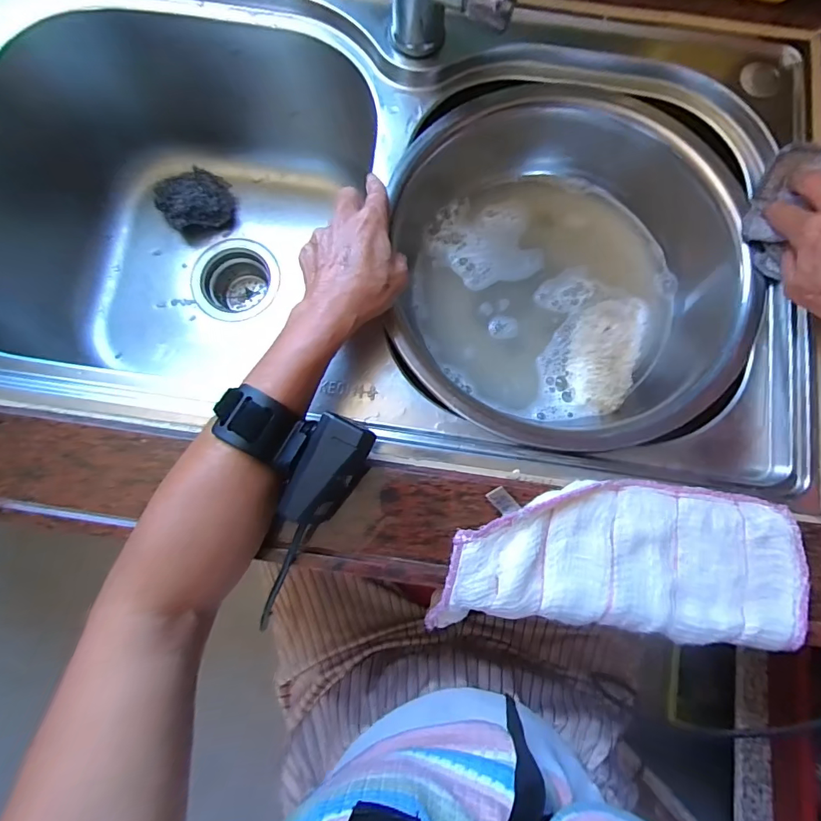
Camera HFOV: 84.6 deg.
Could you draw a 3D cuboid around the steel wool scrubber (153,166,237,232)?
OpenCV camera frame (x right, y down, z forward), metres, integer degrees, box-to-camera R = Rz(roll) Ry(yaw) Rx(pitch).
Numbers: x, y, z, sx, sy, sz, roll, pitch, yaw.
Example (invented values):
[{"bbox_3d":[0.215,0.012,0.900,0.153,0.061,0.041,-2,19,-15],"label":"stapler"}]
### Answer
[{"bbox_3d":[-0.263,-0.253,0.542,0.084,0.040,0.066,8,79,0],"label":"steel wool scrubber"}]

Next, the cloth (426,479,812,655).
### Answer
[{"bbox_3d":[0.141,0.100,0.297,0.237,0.019,0.100,1,79,-1],"label":"cloth"}]

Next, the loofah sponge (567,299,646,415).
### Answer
[{"bbox_3d":[0.185,-0.057,0.421,0.063,0.022,0.115,17,80,2],"label":"loofah sponge"}]

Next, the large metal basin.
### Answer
[{"bbox_3d":[0.135,-0.123,0.407,0.292,0.082,0.312,0,80,-1],"label":"large metal basin"}]

